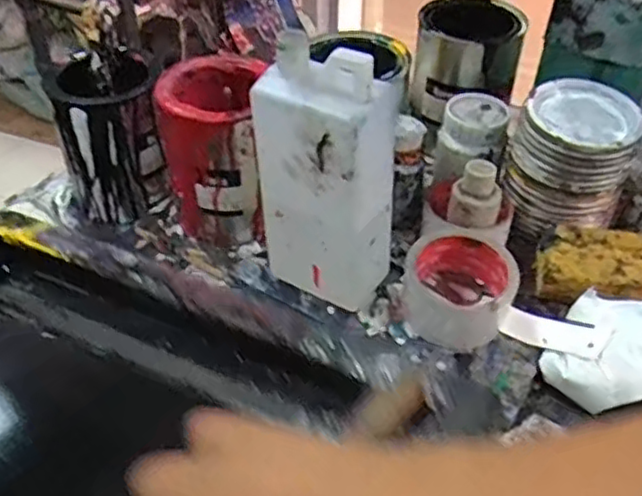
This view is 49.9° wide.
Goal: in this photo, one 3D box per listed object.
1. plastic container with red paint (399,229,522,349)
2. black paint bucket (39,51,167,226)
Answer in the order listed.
[{"bbox_3d":[0.113,0.034,0.578,0.087,0.056,0.083,0,43,0],"label":"plastic container with red paint"},{"bbox_3d":[-0.206,-0.107,0.689,0.102,0.143,0.089,-21,47,-21],"label":"black paint bucket"}]

